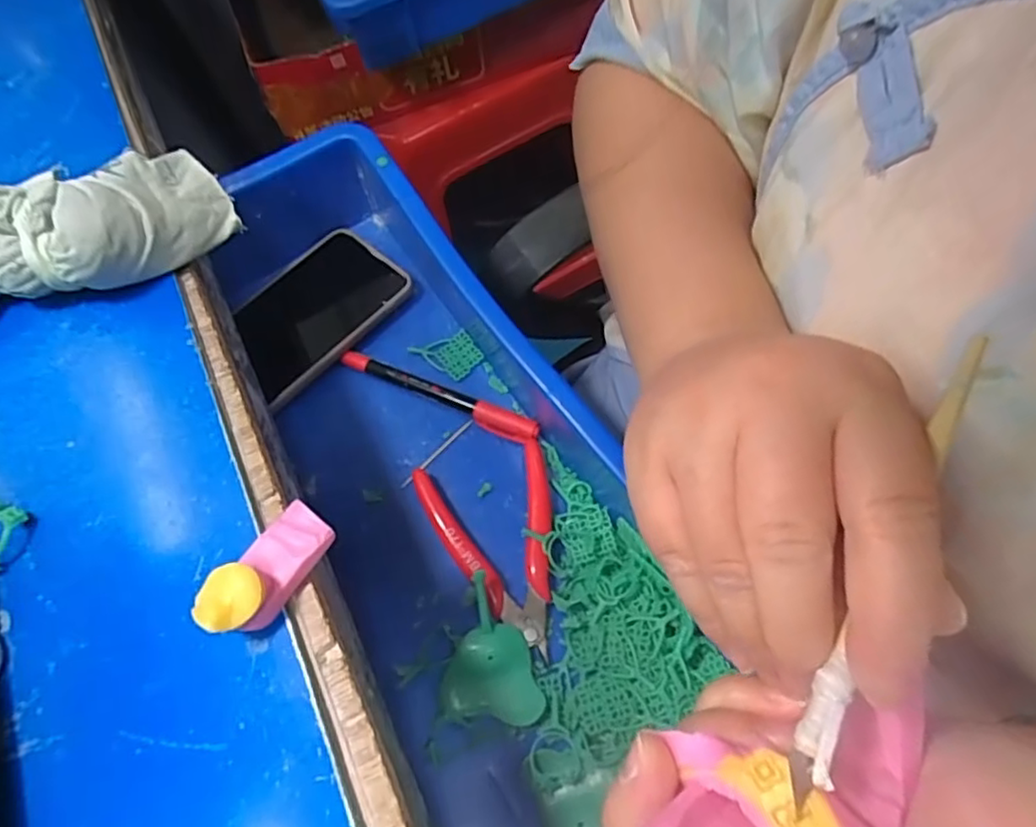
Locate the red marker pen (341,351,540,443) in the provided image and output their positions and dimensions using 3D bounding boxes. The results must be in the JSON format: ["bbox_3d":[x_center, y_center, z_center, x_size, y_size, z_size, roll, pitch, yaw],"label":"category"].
[{"bbox_3d":[-0.048,-0.012,0.397,0.130,0.014,0.014,21,72,15],"label":"red marker pen"}]

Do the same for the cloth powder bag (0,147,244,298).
[{"bbox_3d":[-0.196,-0.074,0.260,0.144,0.045,0.064,-19,67,-2],"label":"cloth powder bag"}]

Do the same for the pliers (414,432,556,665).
[{"bbox_3d":[-0.006,0.074,0.357,0.074,0.014,0.111,-22,67,-2],"label":"pliers"}]

